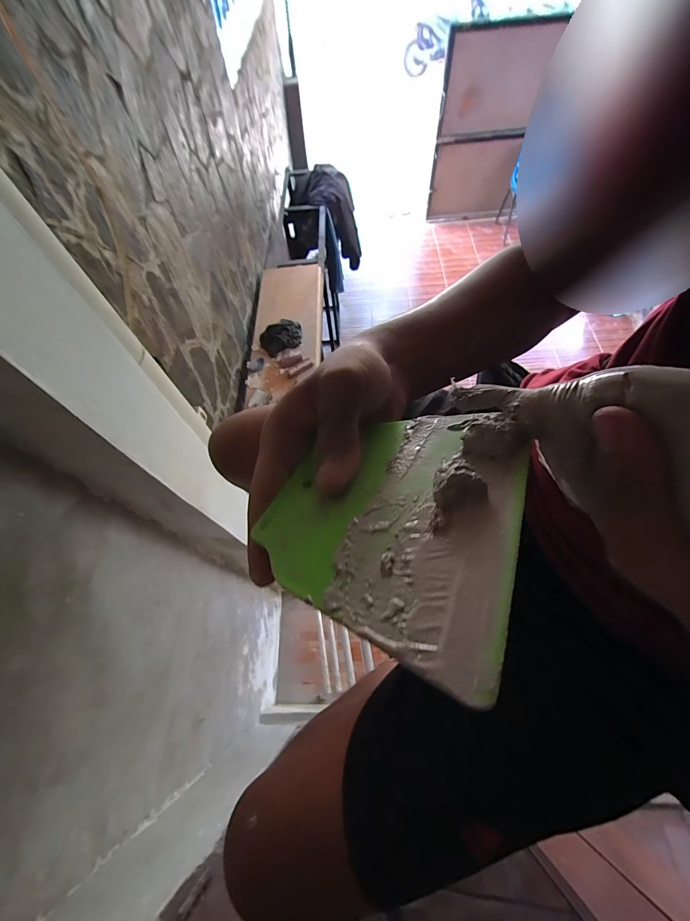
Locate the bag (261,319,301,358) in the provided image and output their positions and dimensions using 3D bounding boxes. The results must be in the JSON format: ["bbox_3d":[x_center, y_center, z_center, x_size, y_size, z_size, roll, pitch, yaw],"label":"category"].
[{"bbox_3d":[-0.288,-0.554,1.553,0.190,0.063,0.167,-13,63,-3],"label":"bag"}]

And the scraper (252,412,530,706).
[{"bbox_3d":[0.016,0.014,0.144,0.102,0.011,0.117,5,43,31],"label":"scraper"}]

